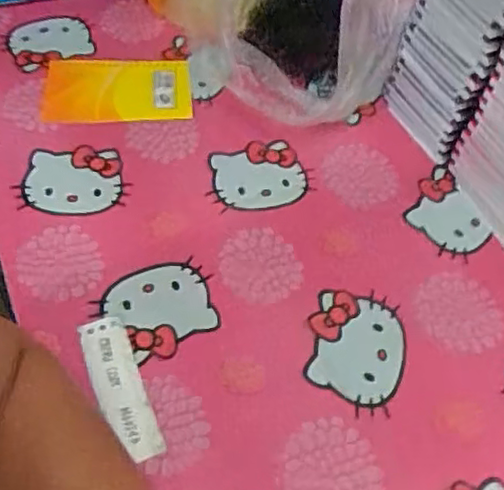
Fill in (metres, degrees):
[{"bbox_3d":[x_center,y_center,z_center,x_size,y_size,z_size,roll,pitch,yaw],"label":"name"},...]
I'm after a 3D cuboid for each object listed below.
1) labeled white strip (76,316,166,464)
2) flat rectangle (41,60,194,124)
[{"bbox_3d":[-0.090,0.096,0.445,0.032,0.004,0.106,-17,58,-16],"label":"labeled white strip"},{"bbox_3d":[-0.125,-0.143,0.616,0.134,0.010,0.085,-4,56,-3],"label":"flat rectangle"}]

